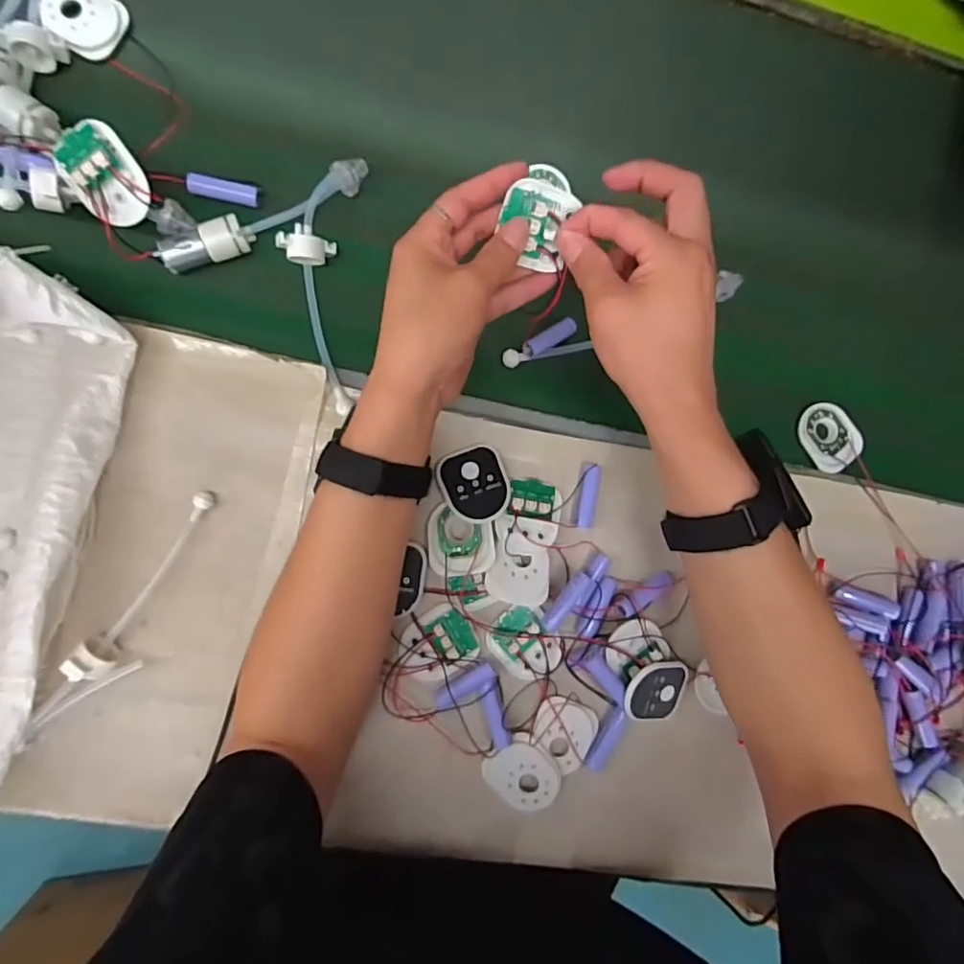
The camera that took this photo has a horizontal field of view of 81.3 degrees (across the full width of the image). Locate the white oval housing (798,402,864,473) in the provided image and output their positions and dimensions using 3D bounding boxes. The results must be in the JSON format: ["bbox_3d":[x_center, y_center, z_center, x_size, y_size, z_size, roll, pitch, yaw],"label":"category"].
[{"bbox_3d":[0.295,-0.038,0.477,0.047,0.009,0.056,-40,93,-6],"label":"white oval housing"}]

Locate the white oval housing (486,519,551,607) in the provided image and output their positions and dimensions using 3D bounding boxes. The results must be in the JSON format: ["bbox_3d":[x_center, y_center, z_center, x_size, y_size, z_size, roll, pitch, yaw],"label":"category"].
[{"bbox_3d":[0.029,0.061,0.418,0.047,0.004,0.059,9,87,-6],"label":"white oval housing"}]

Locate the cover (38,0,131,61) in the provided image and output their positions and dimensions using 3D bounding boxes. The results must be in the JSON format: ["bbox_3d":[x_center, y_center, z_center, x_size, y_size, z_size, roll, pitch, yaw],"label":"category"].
[{"bbox_3d":[-0.294,-0.343,0.413,0.054,0.013,0.050,32,85,-4],"label":"cover"}]

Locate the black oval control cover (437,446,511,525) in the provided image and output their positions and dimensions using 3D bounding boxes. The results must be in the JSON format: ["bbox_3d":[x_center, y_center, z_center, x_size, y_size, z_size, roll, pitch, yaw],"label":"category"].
[{"bbox_3d":[-0.005,0.002,0.419,0.048,0.012,0.055,-21,90,-7],"label":"black oval control cover"}]

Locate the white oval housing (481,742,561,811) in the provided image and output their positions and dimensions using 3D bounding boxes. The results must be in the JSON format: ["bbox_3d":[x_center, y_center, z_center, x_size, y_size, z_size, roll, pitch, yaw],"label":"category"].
[{"bbox_3d":[0.031,0.220,0.419,0.056,0.011,0.047,42,96,-1],"label":"white oval housing"}]

